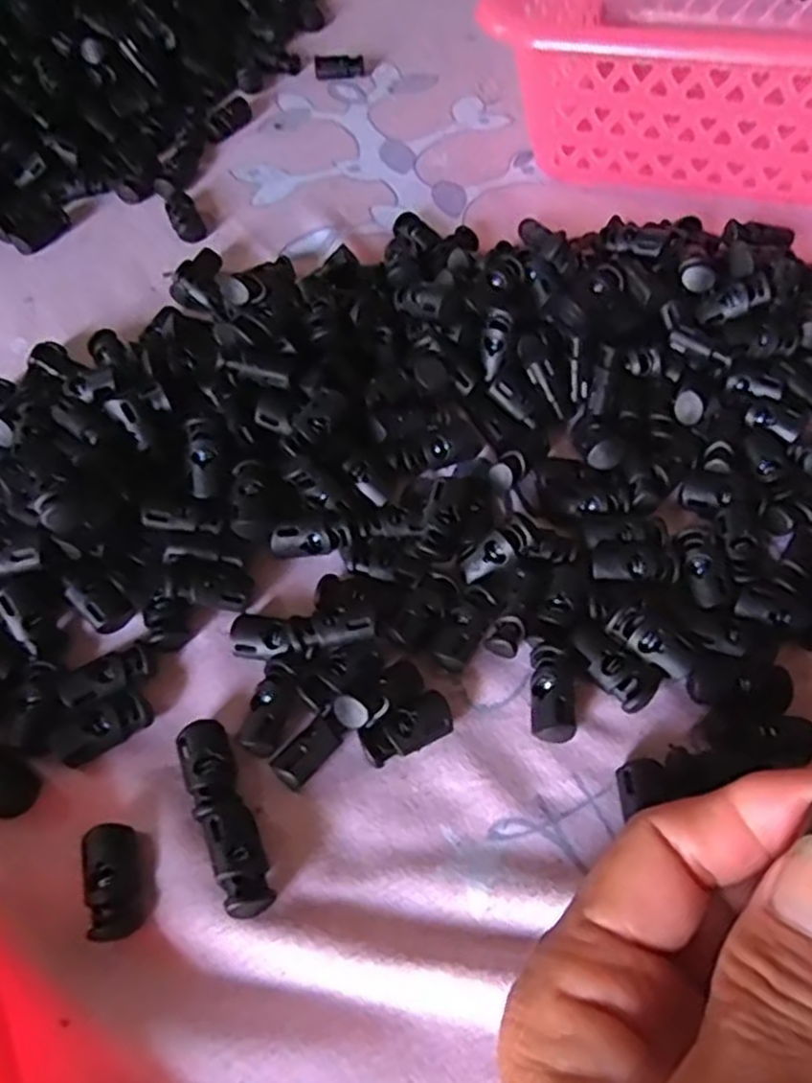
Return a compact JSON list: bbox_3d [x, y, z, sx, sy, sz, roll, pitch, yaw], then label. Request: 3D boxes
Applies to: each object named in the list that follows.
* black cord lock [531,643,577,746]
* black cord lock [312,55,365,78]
[{"bbox_3d":[0.043,0.044,0.221,0.011,0.012,0.028,0,59,2],"label":"black cord lock"},{"bbox_3d":[-0.038,-0.269,0.424,0.028,0.007,0.017,-4,59,-1],"label":"black cord lock"}]

